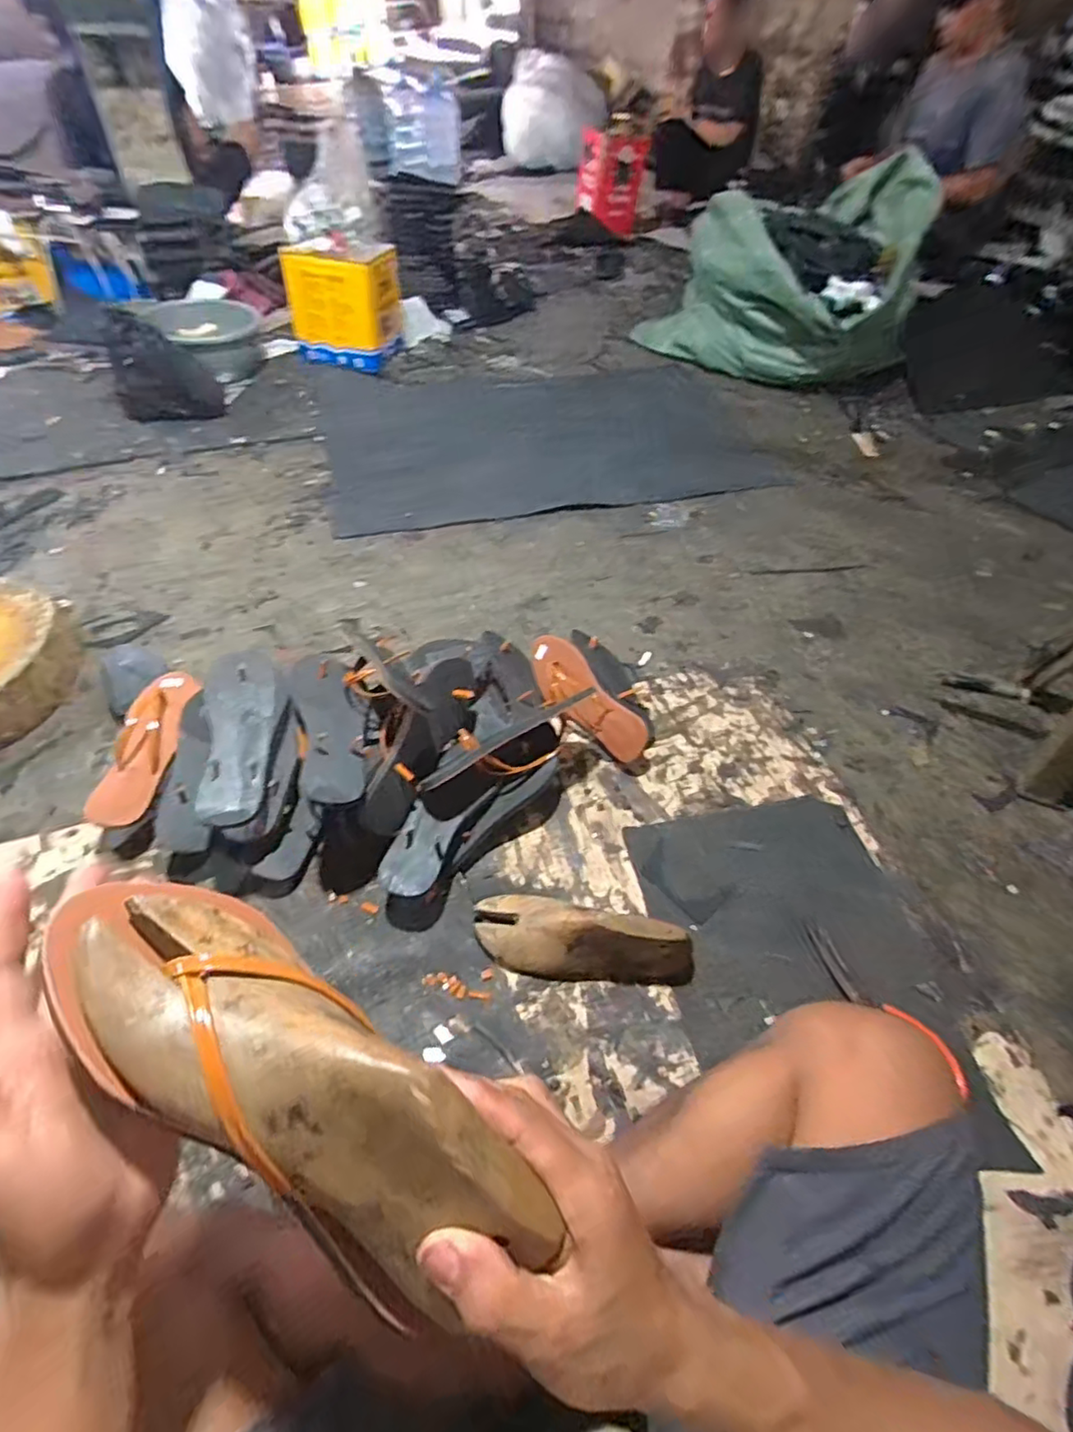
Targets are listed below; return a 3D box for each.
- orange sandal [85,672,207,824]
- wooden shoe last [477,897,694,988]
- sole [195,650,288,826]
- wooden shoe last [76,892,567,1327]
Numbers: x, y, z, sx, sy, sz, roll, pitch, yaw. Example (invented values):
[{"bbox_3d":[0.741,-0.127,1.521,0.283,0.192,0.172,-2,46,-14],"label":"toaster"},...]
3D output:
[{"bbox_3d":[-0.506,0.027,0.810,0.071,0.042,0.240,-2,50,-6],"label":"orange sandal"},{"bbox_3d":[0.051,0.249,0.682,0.247,0.076,0.067,14,51,8],"label":"wooden shoe last"},{"bbox_3d":[-0.363,0.018,0.764,0.096,0.026,0.251,-11,52,-12],"label":"sole"},{"bbox_3d":[-0.098,0.161,0.268,0.227,0.064,0.073,33,55,8],"label":"wooden shoe last"}]

